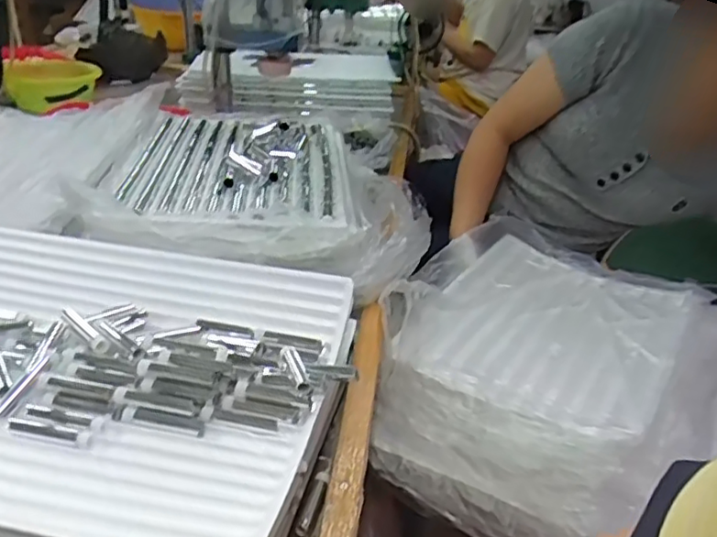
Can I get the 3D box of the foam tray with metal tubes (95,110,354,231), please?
[{"bbox_3d":[-0.183,-0.169,0.938,0.327,0.035,0.461,2,29,-4],"label":"foam tray with metal tubes"}]

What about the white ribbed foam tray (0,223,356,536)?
[{"bbox_3d":[-0.274,0.064,0.526,0.488,0.024,0.337,9,29,8],"label":"white ribbed foam tray"}]

